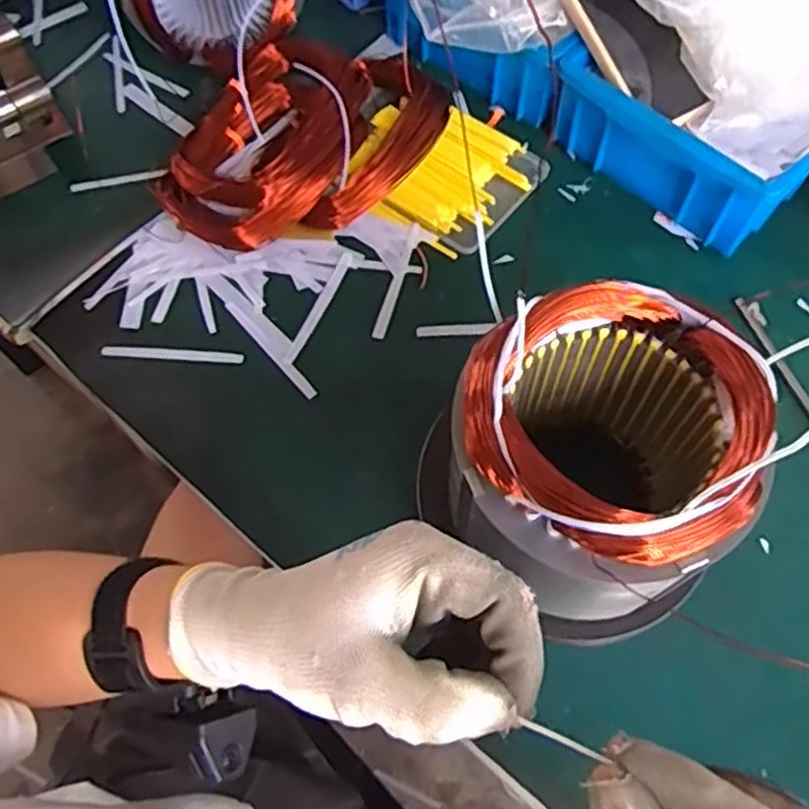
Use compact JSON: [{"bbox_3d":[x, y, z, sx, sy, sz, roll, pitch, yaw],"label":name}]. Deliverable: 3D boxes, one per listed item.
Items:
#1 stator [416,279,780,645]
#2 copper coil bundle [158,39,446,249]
[{"bbox_3d":[0.103,0.040,0.408,0.145,0.180,0.149,40,72,19],"label":"stator"},{"bbox_3d":[-0.083,-0.224,0.604,0.168,0.051,0.239,36,70,18],"label":"copper coil bundle"}]

